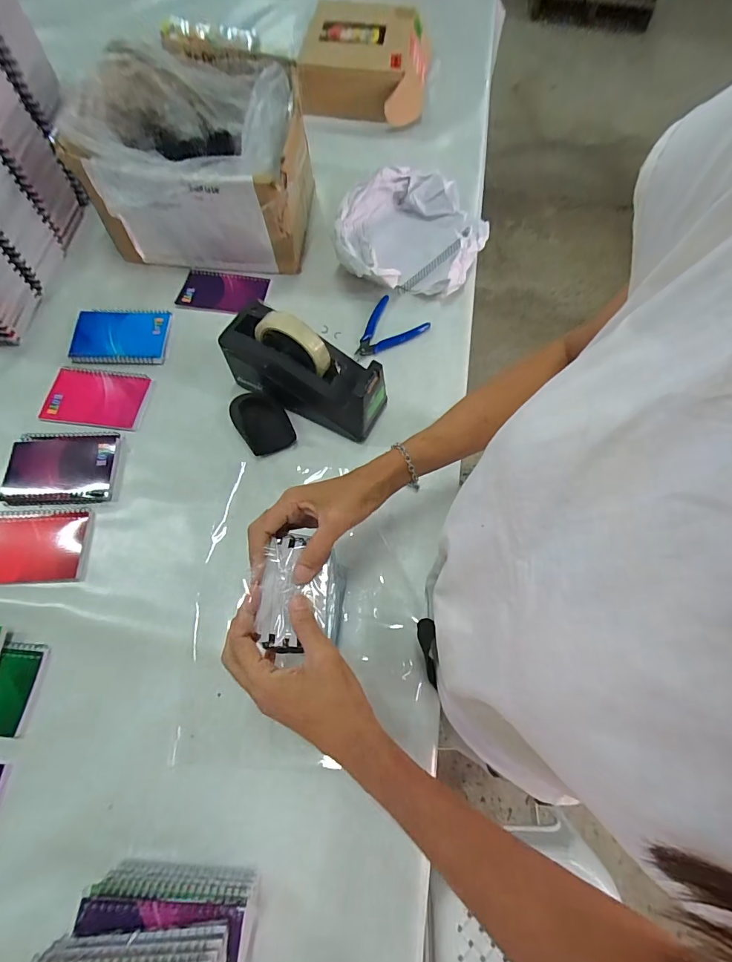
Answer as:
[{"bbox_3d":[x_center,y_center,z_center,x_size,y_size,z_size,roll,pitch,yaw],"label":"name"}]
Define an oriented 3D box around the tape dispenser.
[{"bbox_3d":[-0.078,-0.138,0.522,0.210,0.118,0.079,30,71,10],"label":"tape dispenser"}]

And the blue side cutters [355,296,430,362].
[{"bbox_3d":[0.025,-0.219,0.614,0.088,0.011,0.112,39,73,13],"label":"blue side cutters"}]

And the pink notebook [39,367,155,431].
[{"bbox_3d":[-0.371,-0.115,0.572,0.138,0.006,0.086,7,69,2],"label":"pink notebook"}]

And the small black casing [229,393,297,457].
[{"bbox_3d":[-0.134,-0.074,0.542,0.063,0.026,0.085,-26,71,-11],"label":"small black casing"}]

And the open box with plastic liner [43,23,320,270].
[{"bbox_3d":[-0.245,-0.479,0.624,0.298,0.160,0.303,2,69,0],"label":"open box with plastic liner"}]

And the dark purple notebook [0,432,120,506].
[{"bbox_3d":[-0.395,-0.017,0.534,0.141,0.008,0.096,-2,69,-2],"label":"dark purple notebook"}]

